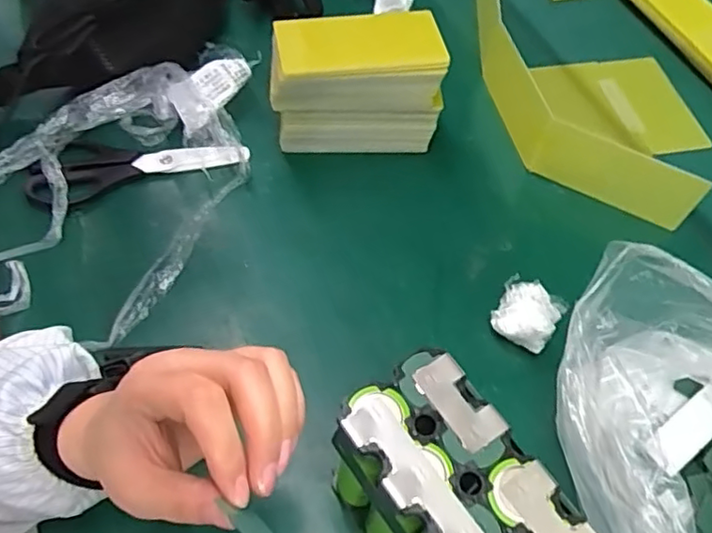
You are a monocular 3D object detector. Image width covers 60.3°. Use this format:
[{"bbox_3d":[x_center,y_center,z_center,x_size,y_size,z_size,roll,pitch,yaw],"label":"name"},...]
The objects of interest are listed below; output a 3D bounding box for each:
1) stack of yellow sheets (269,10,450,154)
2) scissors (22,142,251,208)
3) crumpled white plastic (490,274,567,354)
[{"bbox_3d":[-0.003,-0.168,0.570,0.154,0.113,0.074,-4,58,-5],"label":"stack of yellow sheets"},{"bbox_3d":[-0.201,-0.098,0.563,0.190,0.020,0.068,-21,61,-15],"label":"scissors"},{"bbox_3d":[0.137,0.041,0.496,0.048,0.033,0.052,28,61,15],"label":"crumpled white plastic"}]

